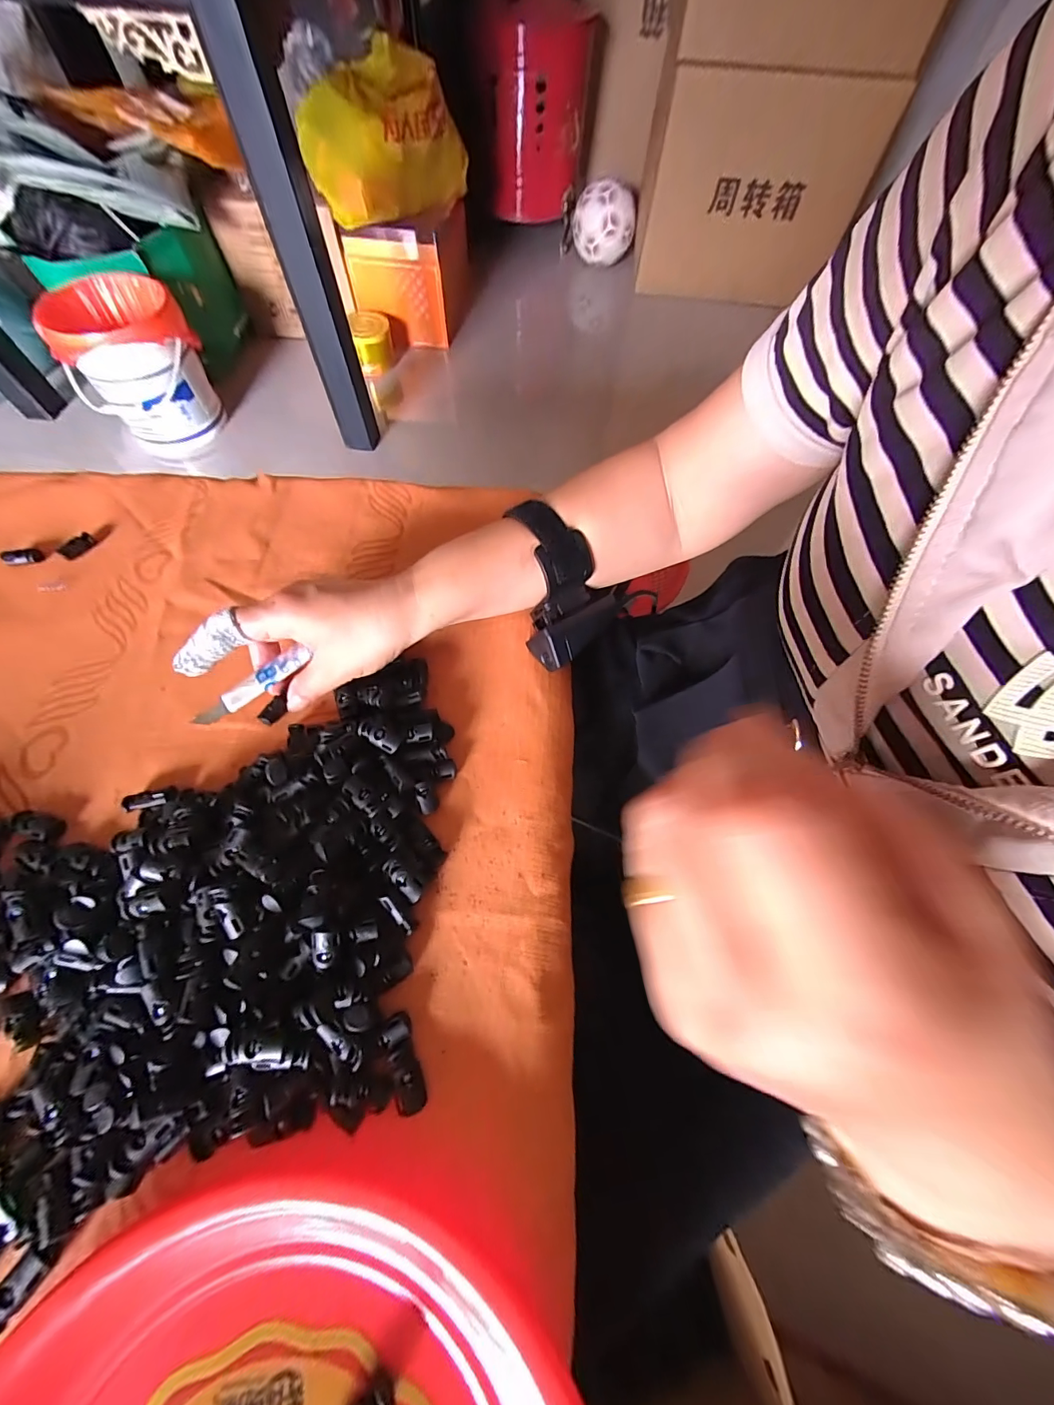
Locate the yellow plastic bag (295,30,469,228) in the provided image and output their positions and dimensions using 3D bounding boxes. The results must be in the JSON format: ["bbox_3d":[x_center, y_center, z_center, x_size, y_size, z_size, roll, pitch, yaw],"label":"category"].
[{"bbox_3d":[-0.356,-1.387,1.103,0.245,0.237,0.341,19,65,7],"label":"yellow plastic bag"}]

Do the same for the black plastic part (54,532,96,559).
[{"bbox_3d":[-0.368,-0.129,0.367,0.010,0.009,0.026,25,66,10],"label":"black plastic part"}]

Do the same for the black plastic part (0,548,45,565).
[{"bbox_3d":[-0.408,-0.118,0.362,0.031,0.006,0.015,-10,65,-6],"label":"black plastic part"}]

